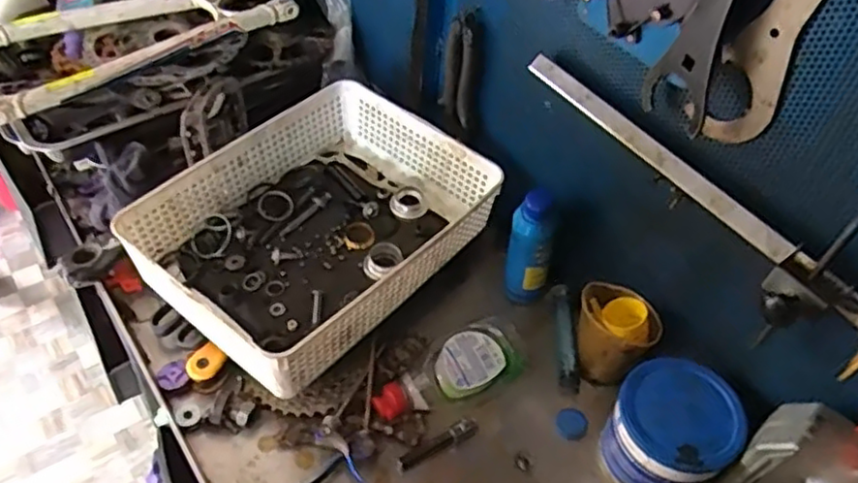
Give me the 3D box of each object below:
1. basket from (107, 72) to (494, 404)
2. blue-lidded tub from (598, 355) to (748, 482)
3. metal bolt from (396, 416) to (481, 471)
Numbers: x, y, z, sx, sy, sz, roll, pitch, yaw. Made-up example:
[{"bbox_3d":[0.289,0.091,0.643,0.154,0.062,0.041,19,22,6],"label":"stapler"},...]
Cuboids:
[{"bbox_3d":[-0.116,-0.019,0.711,0.248,0.083,0.329,34,54,24],"label":"basket"},{"bbox_3d":[0.214,0.175,0.604,0.098,0.101,0.098,2,48,-3],"label":"blue-lidded tub"},{"bbox_3d":[0.010,0.192,0.640,0.087,0.020,0.016,-23,54,-23],"label":"metal bolt"}]

